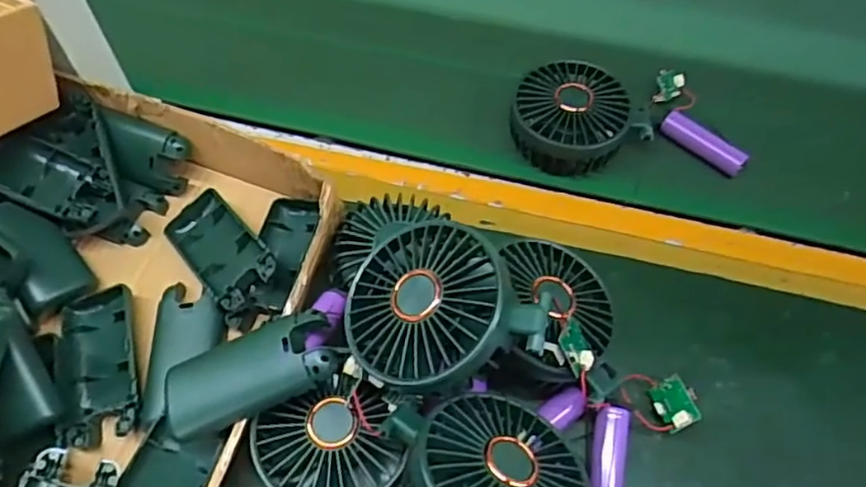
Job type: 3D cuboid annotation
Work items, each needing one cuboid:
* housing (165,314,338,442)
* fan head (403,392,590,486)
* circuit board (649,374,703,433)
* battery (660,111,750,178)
[{"bbox_3d":[-0.096,0.068,0.336,0.090,0.014,0.041,-23,60,2],"label":"housing"},{"bbox_3d":[0.030,0.117,0.309,0.089,0.040,0.089,14,37,-14],"label":"fan head"},{"bbox_3d":[0.142,0.093,0.374,0.023,0.004,0.033,-39,32,15],"label":"circuit board"},{"bbox_3d":[0.204,-0.076,0.485,0.067,0.015,0.017,40,65,21],"label":"battery"}]

